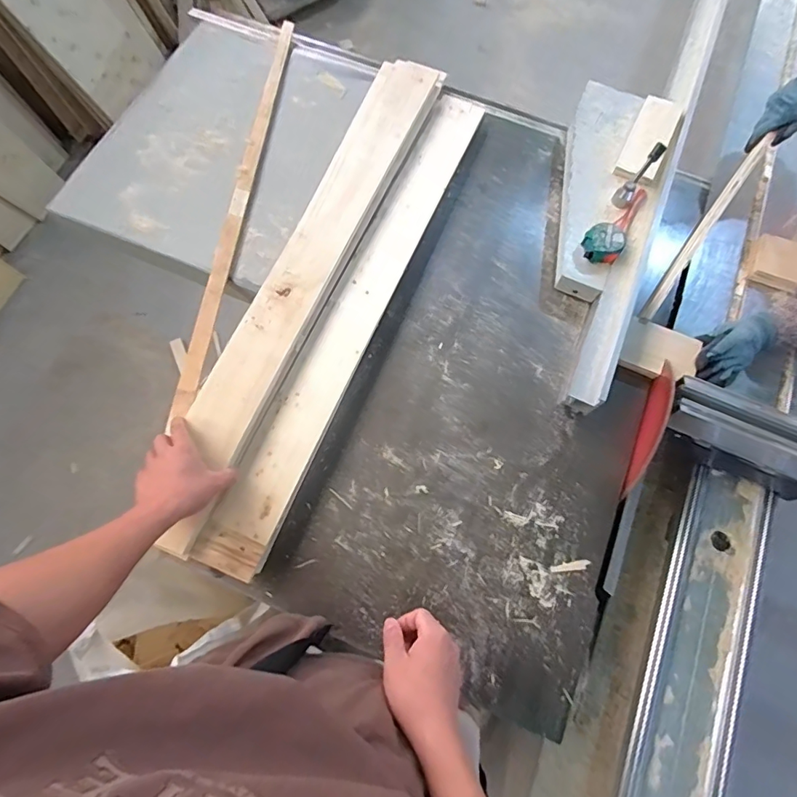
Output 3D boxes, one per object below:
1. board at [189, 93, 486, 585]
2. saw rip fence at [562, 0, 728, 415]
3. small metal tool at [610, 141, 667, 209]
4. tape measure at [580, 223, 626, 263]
[{"bbox_3d":[-0.061,-0.164,0.804,0.091,0.041,0.905,24,70,1],"label":"board"},{"bbox_3d":[0.487,-0.440,0.907,0.058,0.066,1.018,22,72,6],"label":"saw rip fence"},{"bbox_3d":[0.414,-0.386,0.833,0.030,0.035,0.120,35,91,10],"label":"small metal tool"},{"bbox_3d":[0.345,-0.262,0.813,0.062,0.027,0.064,31,73,9],"label":"tape measure"}]

